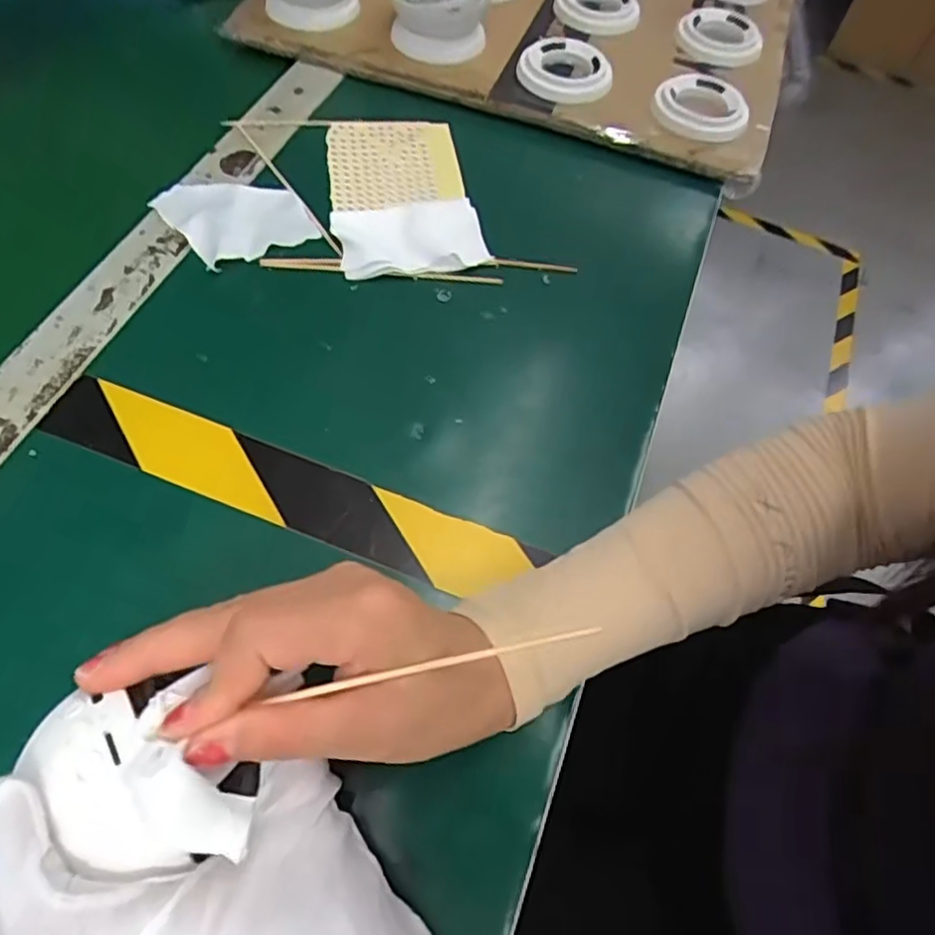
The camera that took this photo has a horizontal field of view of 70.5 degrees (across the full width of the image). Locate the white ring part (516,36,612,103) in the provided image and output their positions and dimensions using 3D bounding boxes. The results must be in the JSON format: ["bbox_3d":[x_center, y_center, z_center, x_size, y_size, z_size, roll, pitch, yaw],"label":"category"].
[{"bbox_3d":[0.070,-0.299,0.492,0.065,0.014,0.069,2,60,-3],"label":"white ring part"}]

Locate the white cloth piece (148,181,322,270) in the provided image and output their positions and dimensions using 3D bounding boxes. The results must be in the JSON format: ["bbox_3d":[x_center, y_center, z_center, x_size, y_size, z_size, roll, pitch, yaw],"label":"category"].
[{"bbox_3d":[-0.145,-0.160,0.413,0.076,0.010,0.076,-28,66,-18],"label":"white cloth piece"}]

